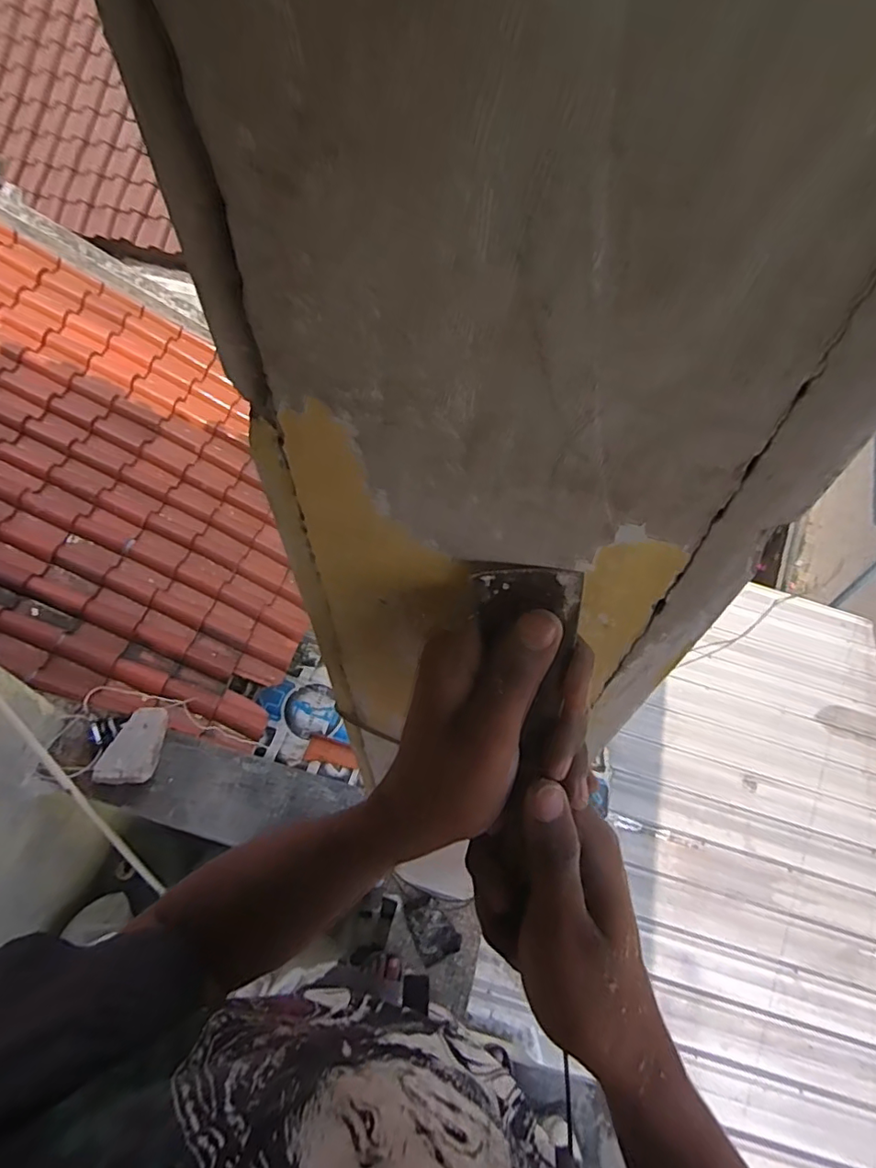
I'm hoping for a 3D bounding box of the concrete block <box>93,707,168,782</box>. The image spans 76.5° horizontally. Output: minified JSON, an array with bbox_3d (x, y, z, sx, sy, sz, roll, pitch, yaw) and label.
[{"bbox_3d":[-0.812,0.439,1.497,0.114,0.077,0.220,16,58,8],"label":"concrete block"}]

